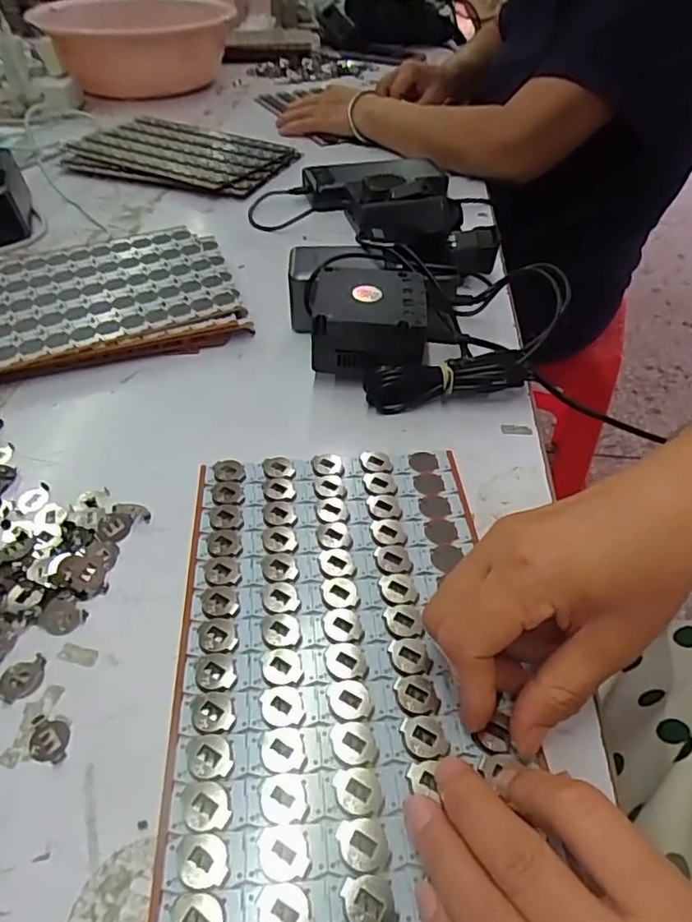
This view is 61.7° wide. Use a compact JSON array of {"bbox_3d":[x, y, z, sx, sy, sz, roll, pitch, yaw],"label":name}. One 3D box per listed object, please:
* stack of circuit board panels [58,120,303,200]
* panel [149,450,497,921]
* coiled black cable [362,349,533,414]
[{"bbox_3d":[-0.216,-0.395,0.748,0.284,0.017,0.171,18,48,16],"label":"stack of circuit board panels"},{"bbox_3d":[-0.005,0.089,0.276,0.147,0.007,0.247,-2,45,-3],"label":"panel"},{"bbox_3d":[0.068,-0.055,0.399,0.108,0.033,0.023,-3,45,-4],"label":"coiled black cable"}]

